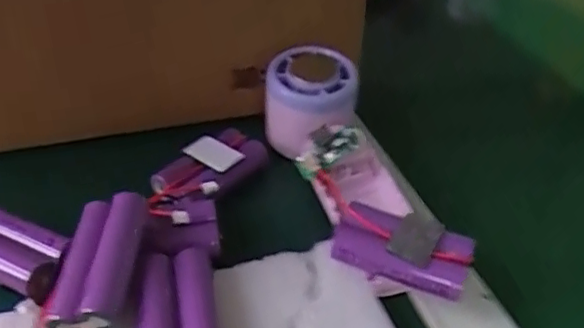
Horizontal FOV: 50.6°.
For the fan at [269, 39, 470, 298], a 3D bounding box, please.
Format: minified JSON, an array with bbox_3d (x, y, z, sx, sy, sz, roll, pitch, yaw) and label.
[{"bbox_3d":[0.034,-0.001,0.350,0.060,0.048,0.181,-10,41,-17],"label":"fan"}]

